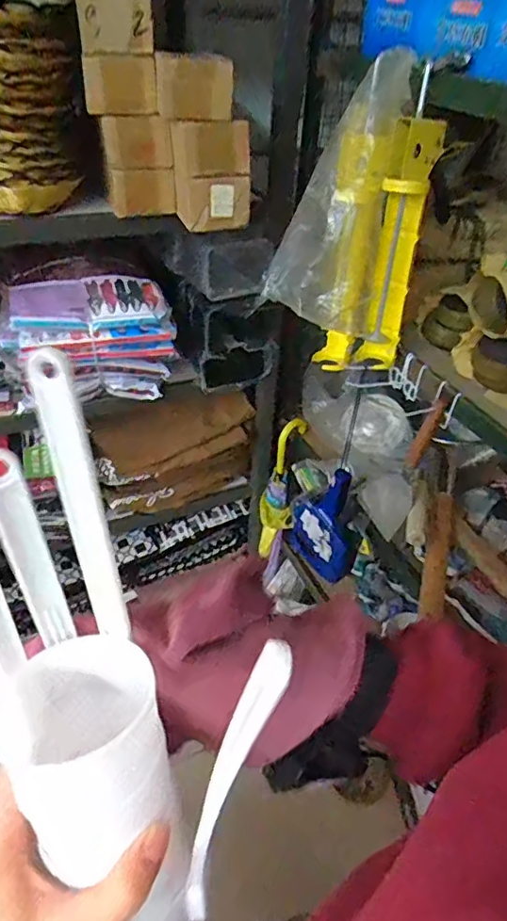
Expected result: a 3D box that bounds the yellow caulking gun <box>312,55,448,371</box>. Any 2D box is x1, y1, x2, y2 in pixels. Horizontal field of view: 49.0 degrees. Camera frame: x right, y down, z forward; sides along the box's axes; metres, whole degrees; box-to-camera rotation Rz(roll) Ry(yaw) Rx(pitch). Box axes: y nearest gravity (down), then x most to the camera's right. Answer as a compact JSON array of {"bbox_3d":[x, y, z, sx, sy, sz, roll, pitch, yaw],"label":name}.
[{"bbox_3d":[0.149,-0.257,0.703,0.108,0.309,0.057,12,41,9],"label":"yellow caulking gun"}]

